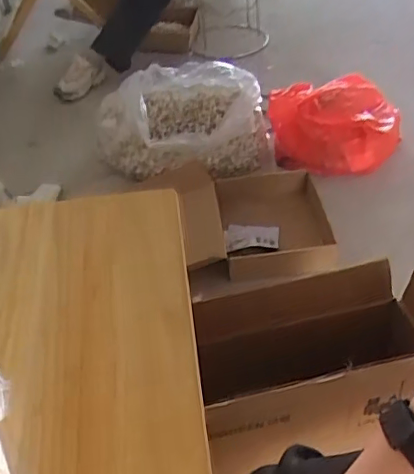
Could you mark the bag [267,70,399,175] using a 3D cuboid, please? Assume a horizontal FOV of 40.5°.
[{"bbox_3d":[0.377,-0.346,1.688,0.403,0.183,0.314,7,43,13],"label":"bag"}]

